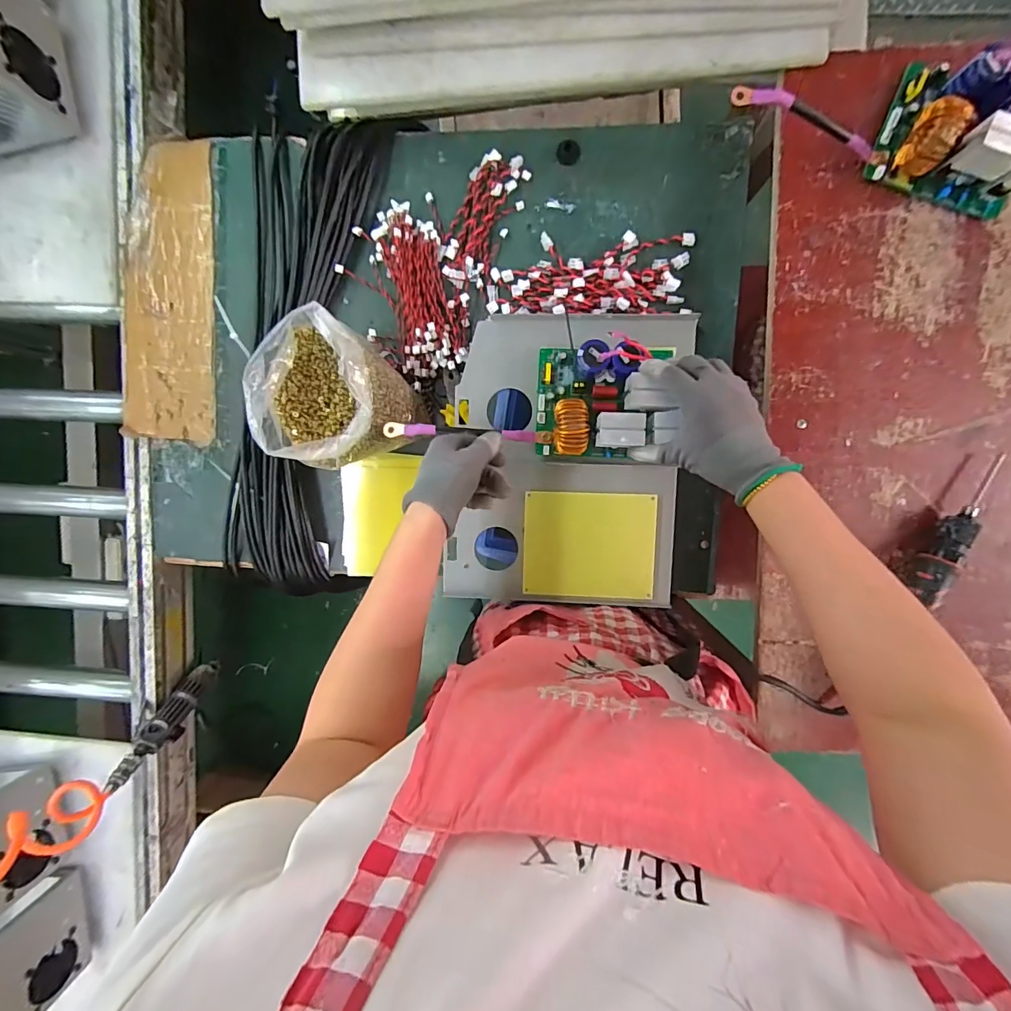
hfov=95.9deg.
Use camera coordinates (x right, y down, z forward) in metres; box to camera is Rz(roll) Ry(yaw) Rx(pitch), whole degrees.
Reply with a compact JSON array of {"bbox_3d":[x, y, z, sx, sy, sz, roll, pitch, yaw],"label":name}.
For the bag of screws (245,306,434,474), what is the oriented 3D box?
[{"bbox_3d":[-0.209,-0.131,0.564,0.152,0.135,0.164,-34,92,6],"label":"bag of screws"}]

